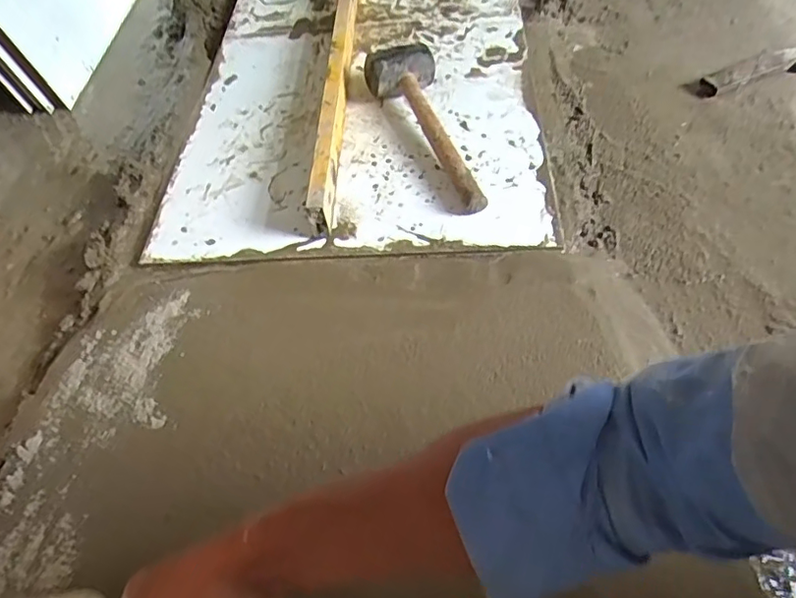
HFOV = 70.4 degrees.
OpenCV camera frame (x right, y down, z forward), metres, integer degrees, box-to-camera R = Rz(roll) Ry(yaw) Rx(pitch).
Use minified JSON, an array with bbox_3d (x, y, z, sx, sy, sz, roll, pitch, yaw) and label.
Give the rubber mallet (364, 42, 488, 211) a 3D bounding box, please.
[{"bbox_3d":[0.027,-0.219,0.718,0.096,0.062,0.278,-12,56,-3],"label":"rubber mallet"}]

